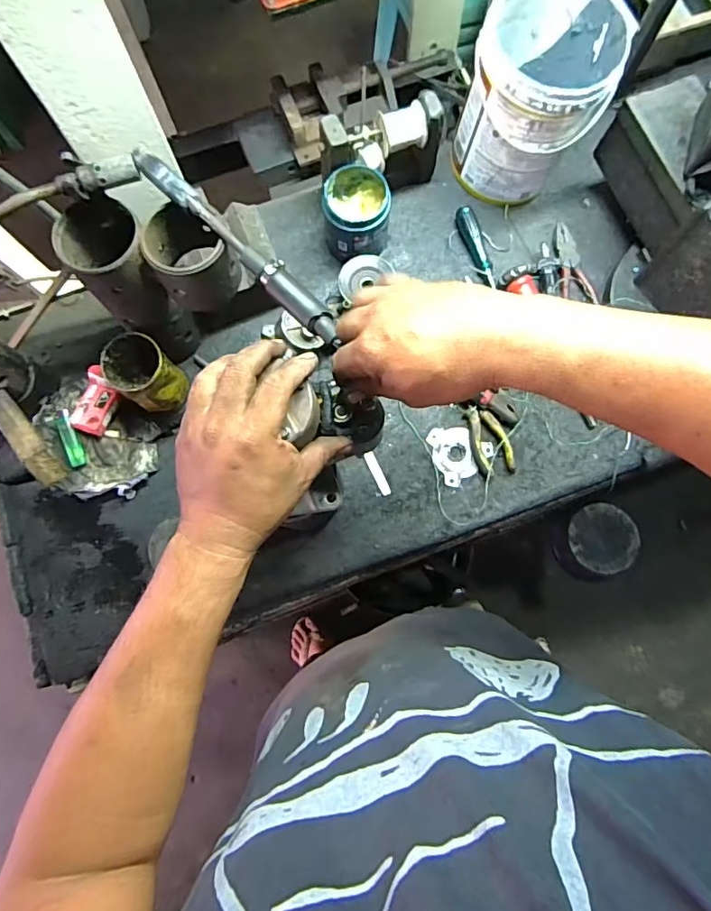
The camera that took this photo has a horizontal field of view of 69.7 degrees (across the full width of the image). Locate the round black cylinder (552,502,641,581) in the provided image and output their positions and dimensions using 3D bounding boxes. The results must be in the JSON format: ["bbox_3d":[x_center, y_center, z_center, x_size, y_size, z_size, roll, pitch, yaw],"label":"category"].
[{"bbox_3d":[0.691,0.249,1.484,0.187,0.146,0.199,0,77,1],"label":"round black cylinder"}]

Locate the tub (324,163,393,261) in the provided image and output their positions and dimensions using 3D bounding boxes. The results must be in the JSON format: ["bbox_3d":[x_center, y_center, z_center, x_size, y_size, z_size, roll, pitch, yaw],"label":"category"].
[{"bbox_3d":[0.003,-0.341,0.730,0.094,0.090,0.101,-1,77,1],"label":"tub"}]

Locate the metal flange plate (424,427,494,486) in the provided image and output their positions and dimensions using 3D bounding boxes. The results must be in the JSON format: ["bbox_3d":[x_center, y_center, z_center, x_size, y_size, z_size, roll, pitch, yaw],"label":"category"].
[{"bbox_3d":[0.139,-0.005,0.719,0.082,0.009,0.080,0,77,1],"label":"metal flange plate"}]

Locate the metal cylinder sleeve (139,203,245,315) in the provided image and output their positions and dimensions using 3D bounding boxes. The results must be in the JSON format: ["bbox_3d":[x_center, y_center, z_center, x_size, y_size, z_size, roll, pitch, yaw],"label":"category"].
[{"bbox_3d":[-0.184,-0.216,0.563,0.073,0.077,0.087,-42,80,-8],"label":"metal cylinder sleeve"}]

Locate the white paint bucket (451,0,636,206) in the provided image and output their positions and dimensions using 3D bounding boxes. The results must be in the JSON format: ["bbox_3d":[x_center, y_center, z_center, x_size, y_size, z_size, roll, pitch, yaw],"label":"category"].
[{"bbox_3d":[0.245,-0.489,0.704,0.168,0.185,0.180,0,77,1],"label":"white paint bucket"}]

